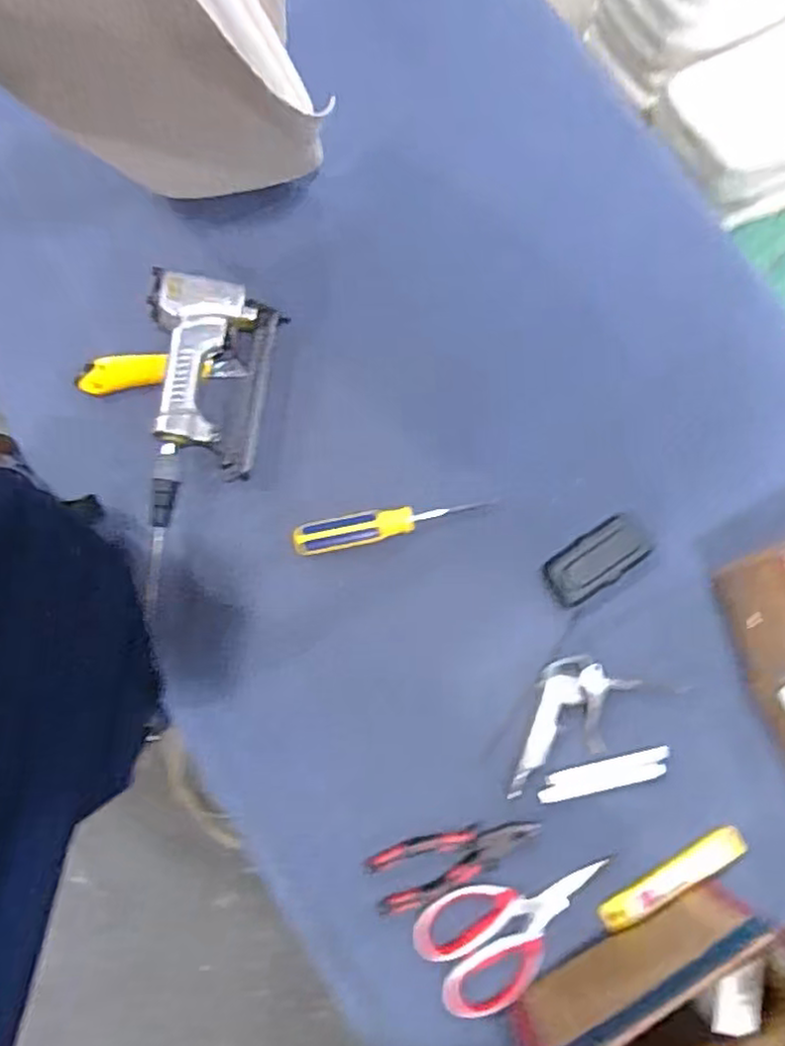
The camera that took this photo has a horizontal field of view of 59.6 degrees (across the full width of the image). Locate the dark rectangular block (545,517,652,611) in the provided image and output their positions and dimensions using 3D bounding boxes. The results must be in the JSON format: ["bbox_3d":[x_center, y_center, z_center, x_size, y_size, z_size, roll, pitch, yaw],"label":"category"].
[{"bbox_3d":[0.201,0.035,0.669,0.112,0.016,0.051,-31,77,-6],"label":"dark rectangular block"}]

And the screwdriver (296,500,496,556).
[{"bbox_3d":[-0.001,0.002,0.675,0.190,0.027,0.029,-11,76,-1],"label":"screwdriver"}]

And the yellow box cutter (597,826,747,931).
[{"bbox_3d":[0.252,0.318,0.613,0.146,0.017,0.025,-29,77,-6],"label":"yellow box cutter"}]

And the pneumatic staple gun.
[{"bbox_3d":[-0.180,-0.122,0.686,0.122,0.065,0.247,1,76,2],"label":"pneumatic staple gun"}]

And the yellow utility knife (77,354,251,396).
[{"bbox_3d":[-0.237,-0.160,0.708,0.165,0.020,0.034,-9,76,-1],"label":"yellow utility knife"}]

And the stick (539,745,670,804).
[{"bbox_3d":[0.192,0.240,0.631,0.116,0.011,0.015,-13,76,-2],"label":"stick"}]

